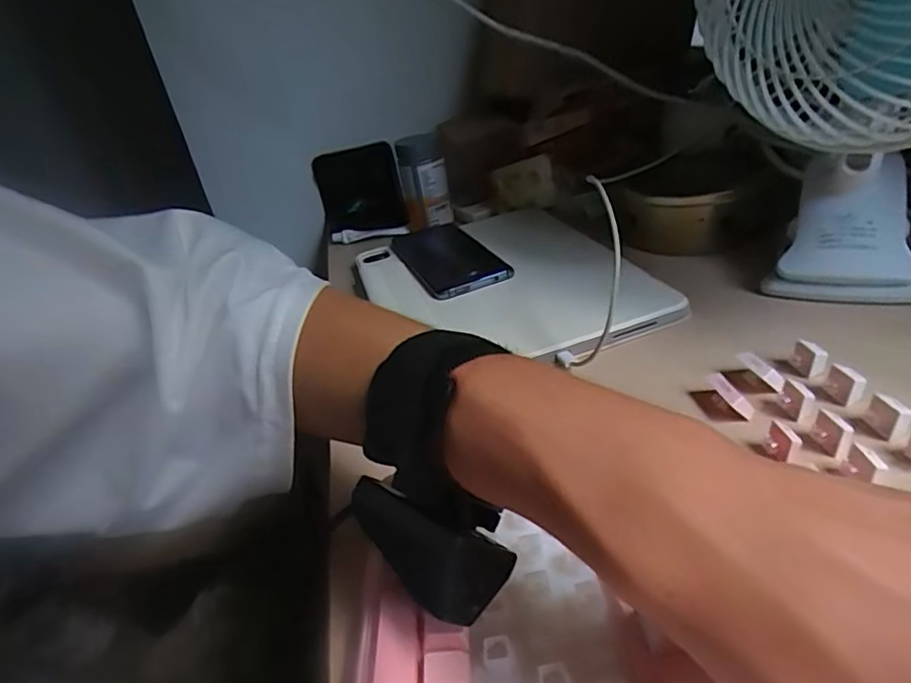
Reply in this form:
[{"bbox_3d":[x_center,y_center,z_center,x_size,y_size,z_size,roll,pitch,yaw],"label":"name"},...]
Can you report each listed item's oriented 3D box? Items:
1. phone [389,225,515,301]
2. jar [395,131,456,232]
[{"bbox_3d":[-0.012,-0.089,0.551,0.079,0.011,0.171,-17,31,-11],"label":"phone"},{"bbox_3d":[-0.037,-0.184,0.642,0.054,0.091,0.047,-10,31,0],"label":"jar"}]

